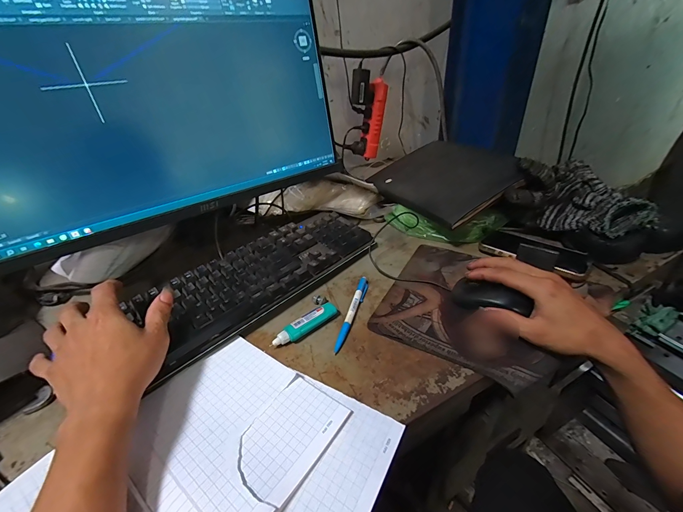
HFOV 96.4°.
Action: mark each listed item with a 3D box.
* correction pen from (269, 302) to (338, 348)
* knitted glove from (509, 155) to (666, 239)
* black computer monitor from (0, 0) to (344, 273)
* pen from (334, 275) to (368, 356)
[{"bbox_3d":[-0.045,0.089,0.387,0.090,0.018,0.021,-27,39,-31],"label":"correction pen"},{"bbox_3d":[0.385,-0.093,0.488,0.200,0.086,0.116,19,39,32],"label":"knitted glove"},{"bbox_3d":[-0.223,-0.196,0.404,0.490,0.267,0.057,-25,38,-29],"label":"black computer monitor"},{"bbox_3d":[0.017,0.074,0.411,0.013,0.011,0.134,7,34,17],"label":"pen"}]

